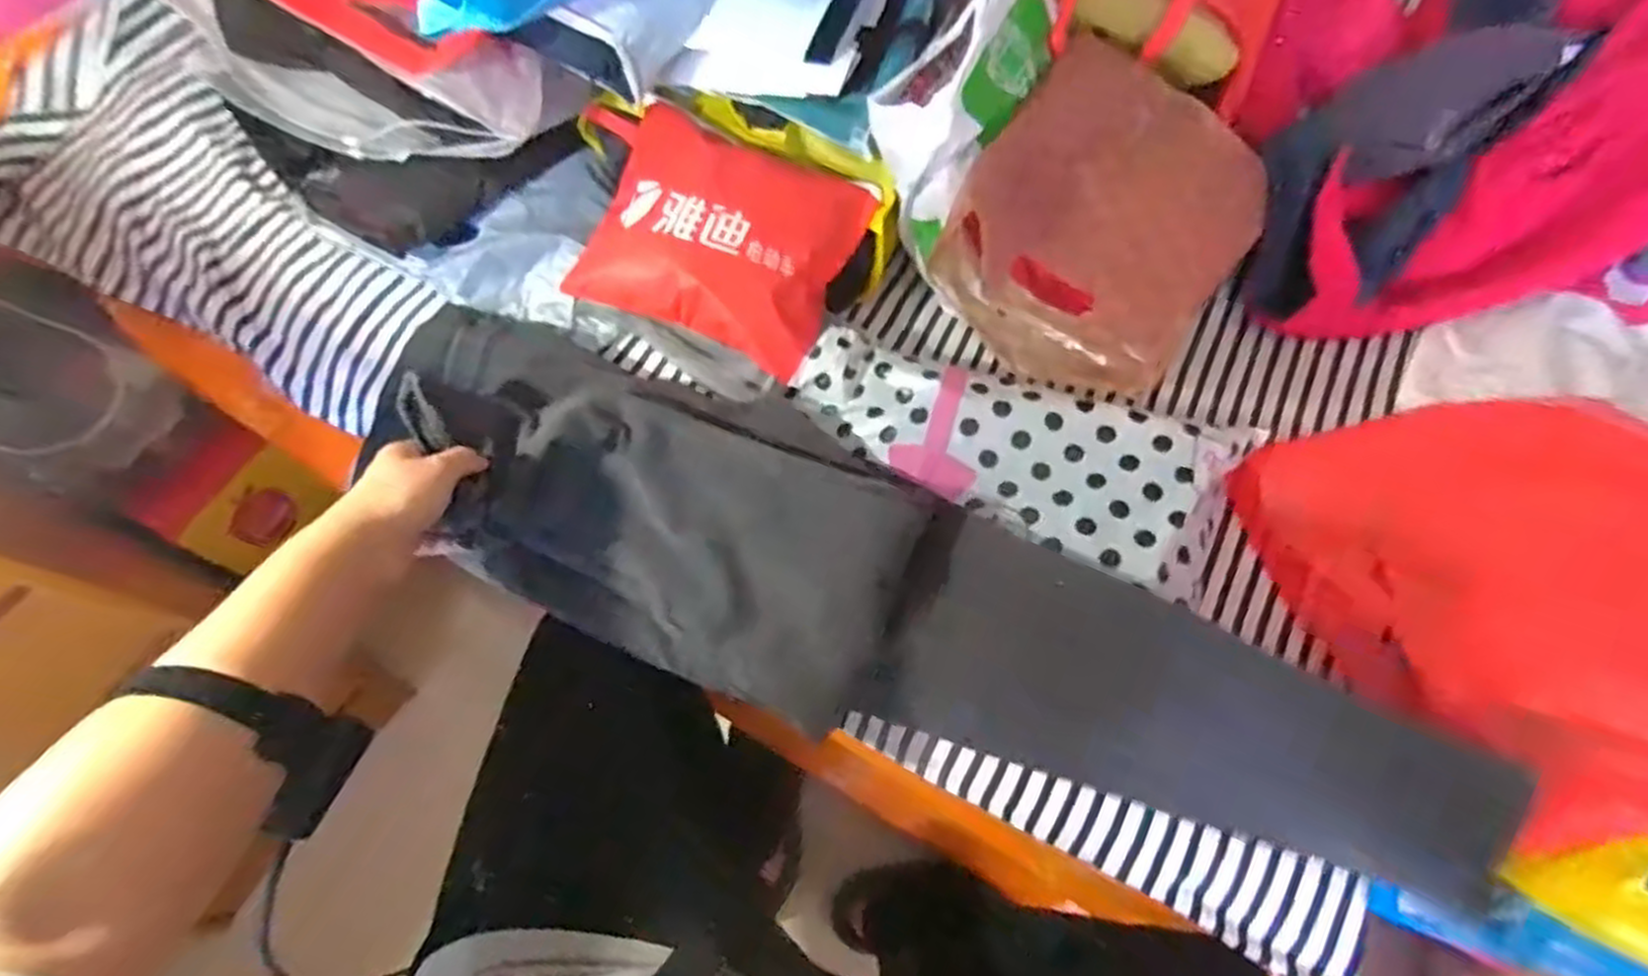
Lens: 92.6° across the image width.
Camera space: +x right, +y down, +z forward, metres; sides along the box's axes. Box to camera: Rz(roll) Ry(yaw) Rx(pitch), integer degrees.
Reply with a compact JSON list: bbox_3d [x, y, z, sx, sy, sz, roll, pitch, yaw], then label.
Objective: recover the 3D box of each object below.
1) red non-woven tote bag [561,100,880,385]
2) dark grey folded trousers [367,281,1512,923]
[{"bbox_3d":[-0.101,-0.227,0.698,0.235,0.101,0.170,20,68,6],"label":"red non-woven tote bag"},{"bbox_3d":[0.062,0.094,0.630,0.894,0.103,0.217,22,68,3],"label":"dark grey folded trousers"}]

